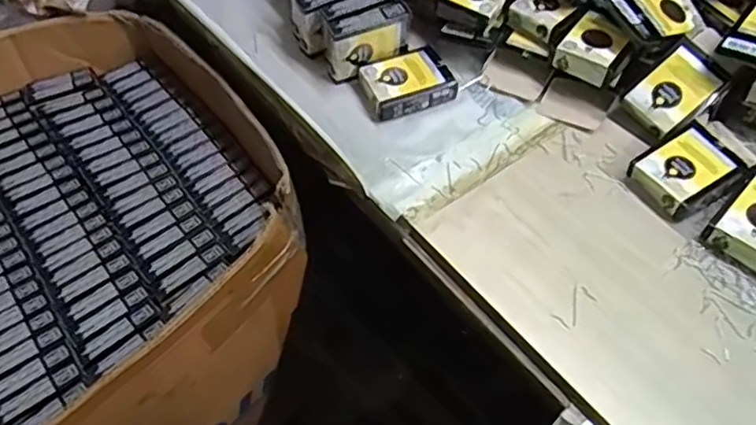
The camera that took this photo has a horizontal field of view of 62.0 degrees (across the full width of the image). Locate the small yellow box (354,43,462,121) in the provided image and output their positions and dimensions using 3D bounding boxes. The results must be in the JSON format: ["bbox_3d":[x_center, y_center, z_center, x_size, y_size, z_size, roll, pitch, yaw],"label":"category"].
[{"bbox_3d":[0.024,-0.111,0.545,0.075,0.022,0.053,-17,55,-11],"label":"small yellow box"}]

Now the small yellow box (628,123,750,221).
[{"bbox_3d":[0.237,-0.032,0.485,0.072,0.020,0.058,-25,57,-16],"label":"small yellow box"}]

